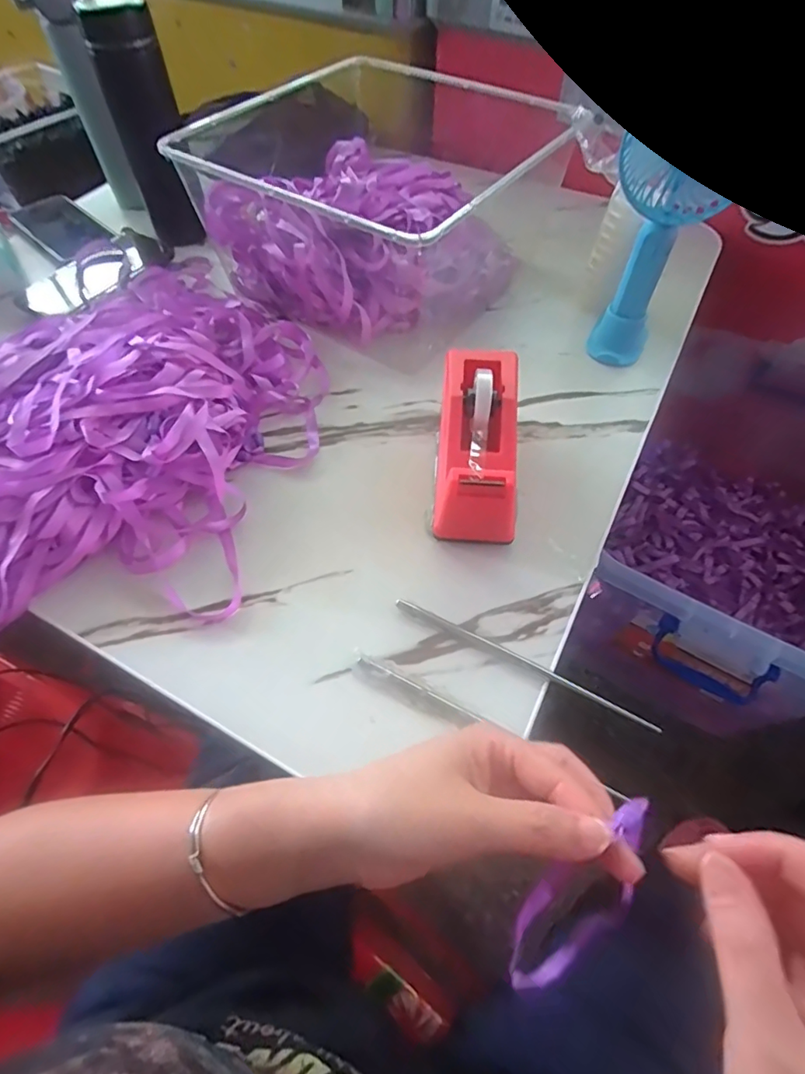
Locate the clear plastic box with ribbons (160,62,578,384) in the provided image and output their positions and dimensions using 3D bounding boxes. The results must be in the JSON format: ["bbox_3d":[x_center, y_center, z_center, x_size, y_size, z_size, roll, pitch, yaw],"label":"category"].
[{"bbox_3d":[-0.031,-0.349,0.547,0.287,0.132,0.281,30,62,18],"label":"clear plastic box with ribbons"}]

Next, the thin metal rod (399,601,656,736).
[{"bbox_3d":[0.080,0.083,0.354,0.183,0.004,0.008,24,60,14],"label":"thin metal rod"}]

